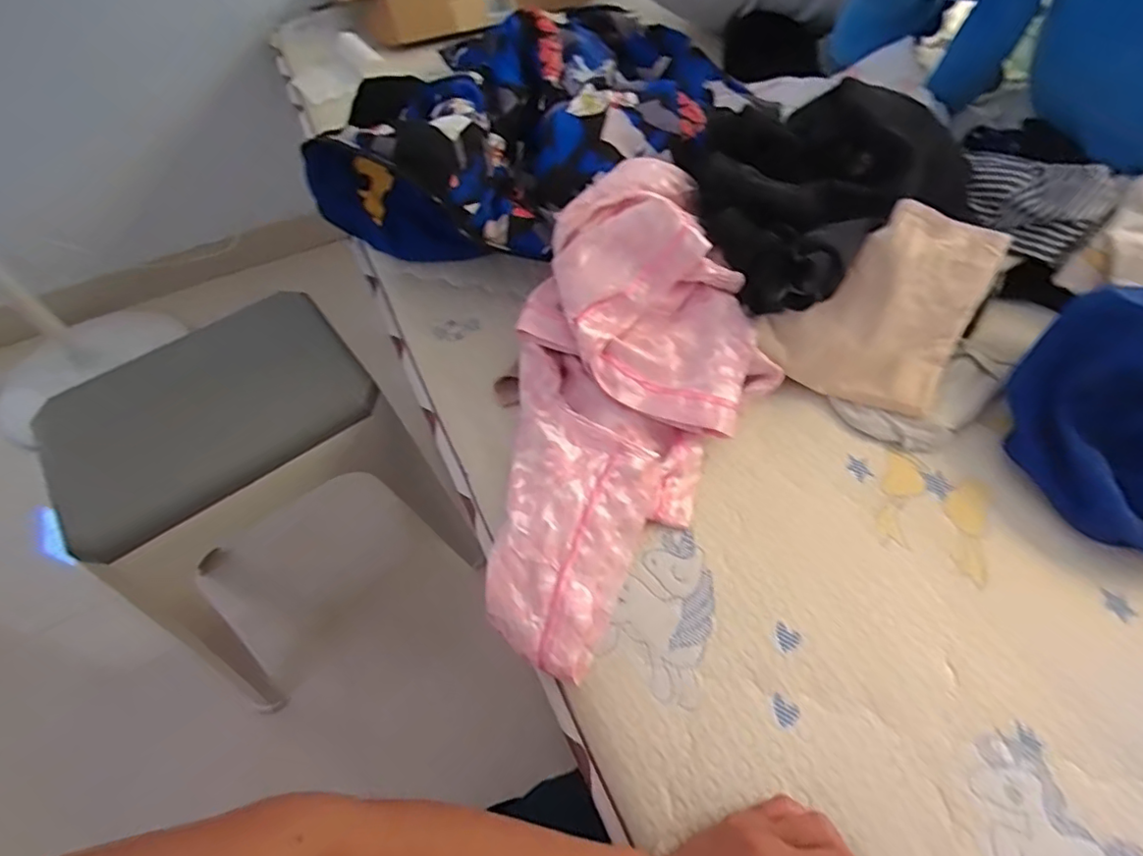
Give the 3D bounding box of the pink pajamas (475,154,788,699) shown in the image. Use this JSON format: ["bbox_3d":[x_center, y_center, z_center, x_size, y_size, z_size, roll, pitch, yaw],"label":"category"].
[{"bbox_3d":[0.057,-0.036,0.537,0.235,0.102,0.495,13,73,11],"label":"pink pajamas"}]

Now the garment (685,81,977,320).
[{"bbox_3d":[0.244,-0.270,0.609,0.291,0.096,0.251,-32,59,-18],"label":"garment"}]

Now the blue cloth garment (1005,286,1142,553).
[{"bbox_3d":[0.515,-0.019,0.504,0.236,0.115,0.209,-25,59,-14],"label":"blue cloth garment"}]

